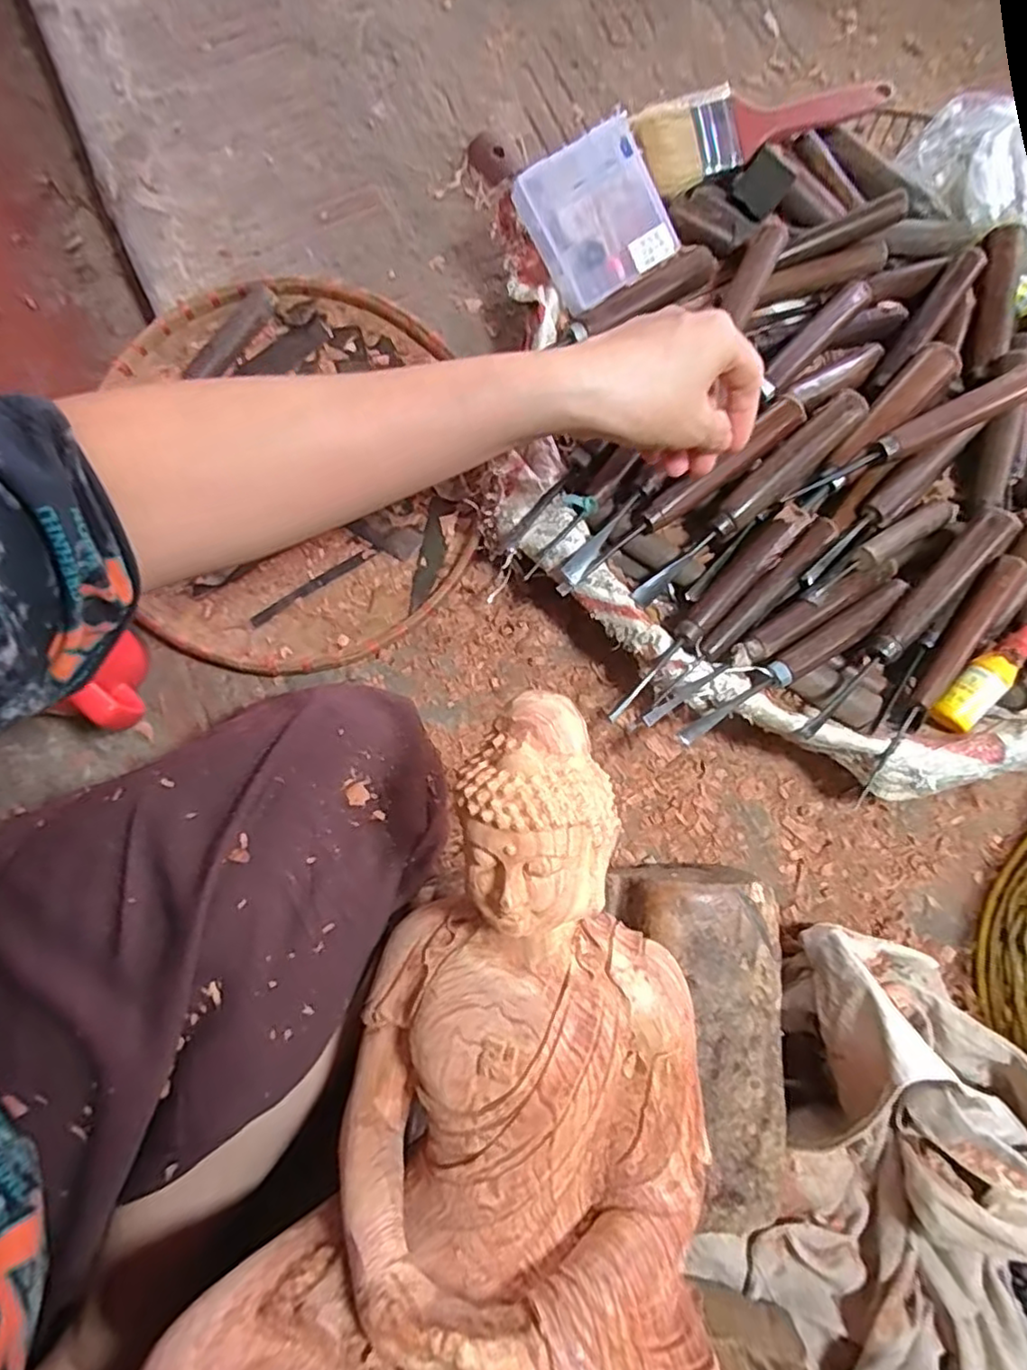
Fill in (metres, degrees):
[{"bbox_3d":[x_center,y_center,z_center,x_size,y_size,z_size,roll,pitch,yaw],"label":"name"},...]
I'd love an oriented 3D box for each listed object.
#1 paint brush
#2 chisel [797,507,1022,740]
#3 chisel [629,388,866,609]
[{"bbox_3d":[0.170,-0.399,0.447,0.177,0.024,0.053,-23,82,-7],"label":"paint brush"},{"bbox_3d":[0.240,-0.035,0.389,0.025,0.029,0.185,43,80,5],"label":"chisel"},{"bbox_3d":[0.142,-0.112,0.393,0.175,0.013,0.020,-43,82,6],"label":"chisel"}]

